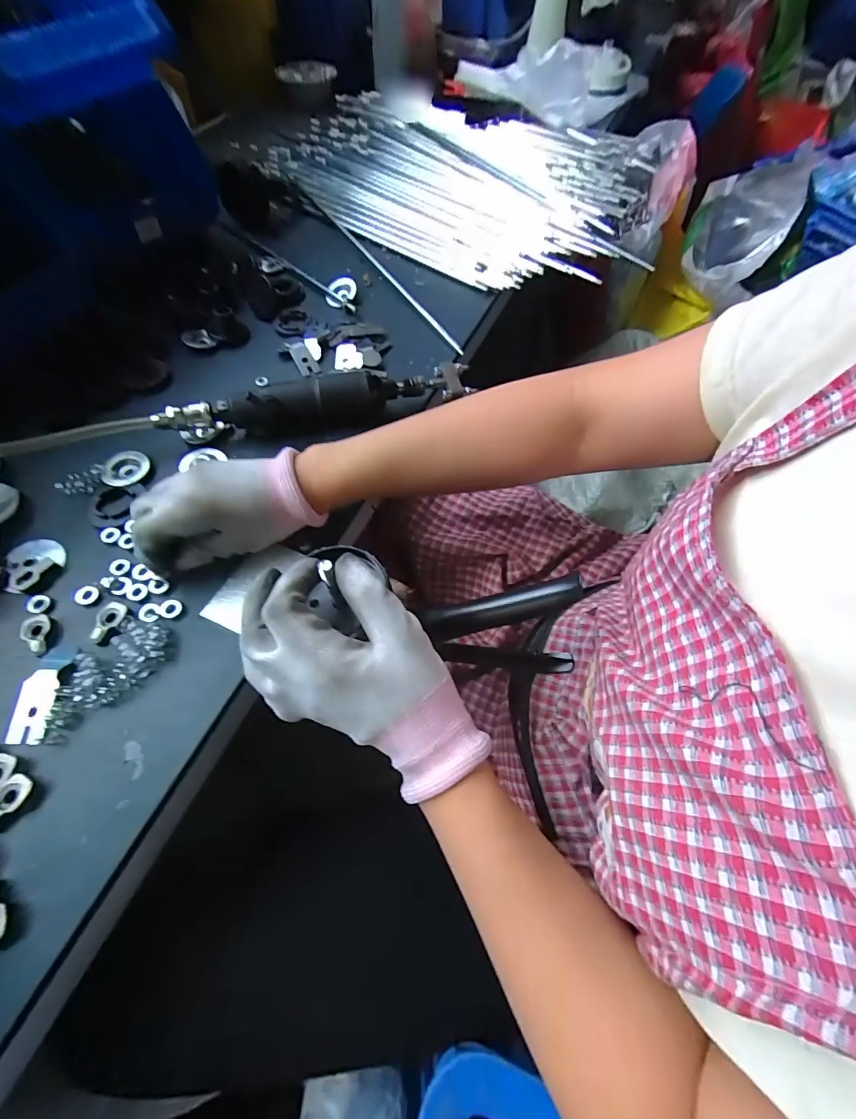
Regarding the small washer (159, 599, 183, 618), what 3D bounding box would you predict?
[{"bbox_3d":[-0.186,0.035,0.305,0.015,0.004,0.014,1,60,-1],"label":"small washer"}]

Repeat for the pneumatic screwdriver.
[{"bbox_3d":[-0.097,-0.147,0.397,0.280,0.039,0.034,-15,61,-10],"label":"pneumatic screwdriver"}]

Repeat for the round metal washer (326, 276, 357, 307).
[{"bbox_3d":[-0.109,-0.335,0.530,0.040,0.006,0.044,-21,73,12],"label":"round metal washer"}]

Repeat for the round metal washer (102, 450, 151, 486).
[{"bbox_3d":[-0.268,-0.080,0.373,0.038,0.004,0.037,1,60,-1],"label":"round metal washer"}]

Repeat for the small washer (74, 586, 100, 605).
[{"bbox_3d":[-0.249,0.026,0.309,0.017,0.004,0.014,27,63,14],"label":"small washer"}]

